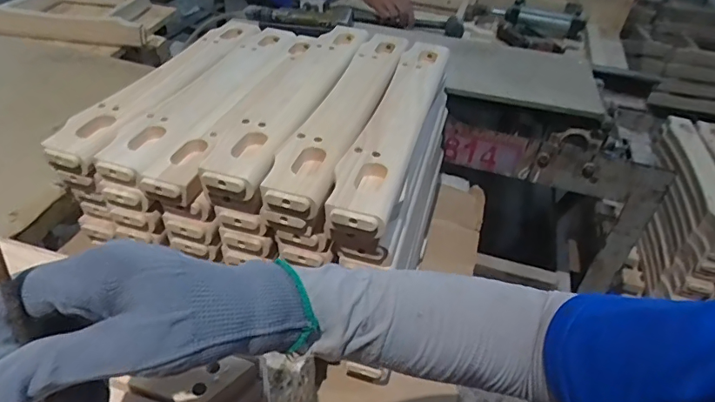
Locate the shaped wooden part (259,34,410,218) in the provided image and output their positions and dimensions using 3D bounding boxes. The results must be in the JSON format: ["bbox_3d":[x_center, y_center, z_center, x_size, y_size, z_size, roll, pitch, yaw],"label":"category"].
[{"bbox_3d":[-0.006,-0.147,0.686,0.070,0.024,0.493,14,40,9],"label":"shaped wooden part"}]

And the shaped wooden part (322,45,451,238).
[{"bbox_3d":[0.060,-0.127,0.665,0.069,0.033,0.491,14,40,9],"label":"shaped wooden part"}]

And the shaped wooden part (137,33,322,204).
[{"bbox_3d":[-0.147,-0.163,0.723,0.078,0.046,0.484,13,40,8],"label":"shaped wooden part"}]

